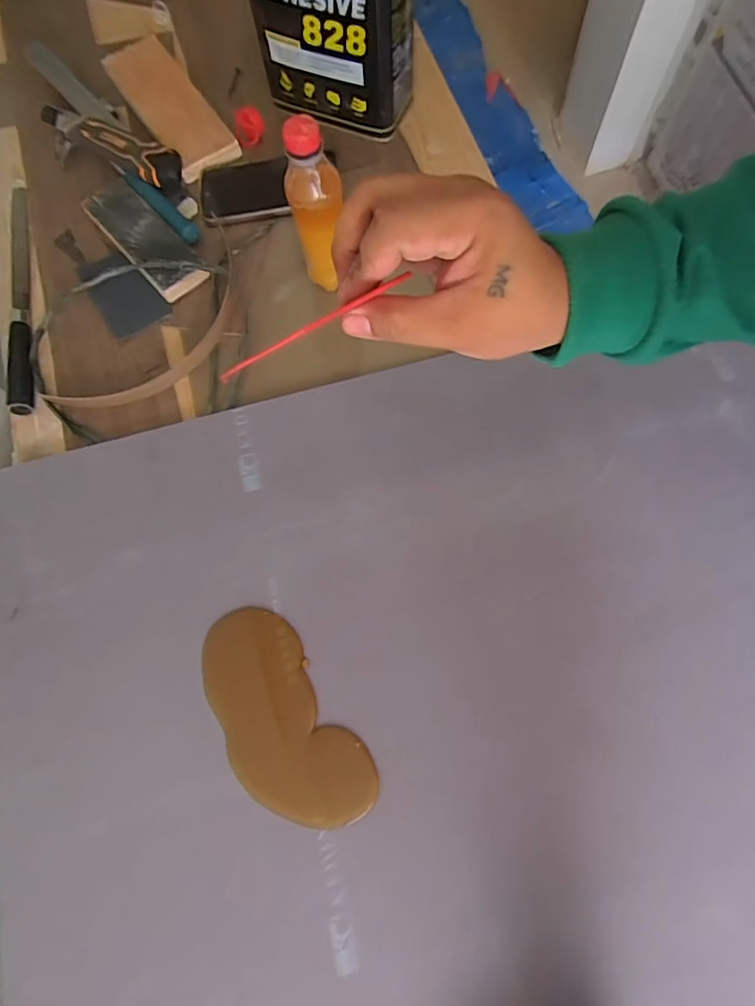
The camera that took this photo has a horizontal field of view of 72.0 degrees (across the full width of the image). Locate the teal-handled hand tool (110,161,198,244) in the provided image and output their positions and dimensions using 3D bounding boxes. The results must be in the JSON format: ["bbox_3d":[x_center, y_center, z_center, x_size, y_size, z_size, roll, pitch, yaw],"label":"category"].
[{"bbox_3d":[-0.261,-0.363,0.616,0.025,0.017,0.159,-41,76,-10],"label":"teal-handled hand tool"}]

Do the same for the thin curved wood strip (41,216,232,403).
[{"bbox_3d":[-0.228,-0.190,0.572,0.100,0.014,0.276,35,78,11],"label":"thin curved wood strip"}]

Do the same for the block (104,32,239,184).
[{"bbox_3d":[-0.264,-0.508,0.659,0.076,0.019,0.242,-32,75,-7],"label":"block"}]

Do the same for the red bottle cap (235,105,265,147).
[{"bbox_3d":[-0.157,-0.460,0.636,0.035,0.041,0.011,-7,50,-33],"label":"red bottle cap"}]

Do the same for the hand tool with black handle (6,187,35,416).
[{"bbox_3d":[-0.416,-0.247,0.598,0.026,0.016,0.317,-14,73,-2],"label":"hand tool with black handle"}]

